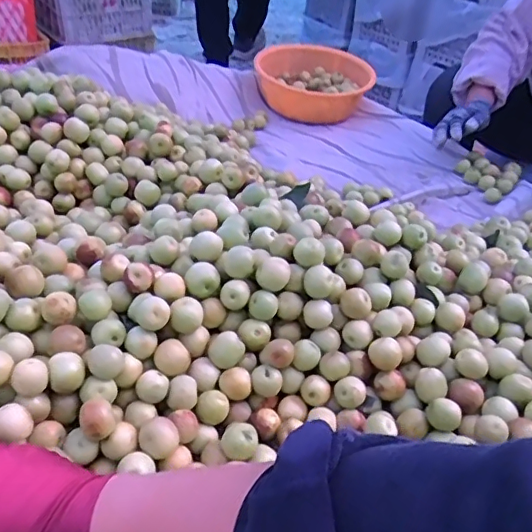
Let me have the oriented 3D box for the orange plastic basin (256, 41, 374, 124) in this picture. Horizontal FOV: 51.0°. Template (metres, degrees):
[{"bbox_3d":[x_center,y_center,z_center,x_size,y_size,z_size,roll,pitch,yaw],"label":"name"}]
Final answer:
[{"bbox_3d":[0.100,-0.399,1.231,0.257,0.111,0.233,8,36,2],"label":"orange plastic basin"}]

